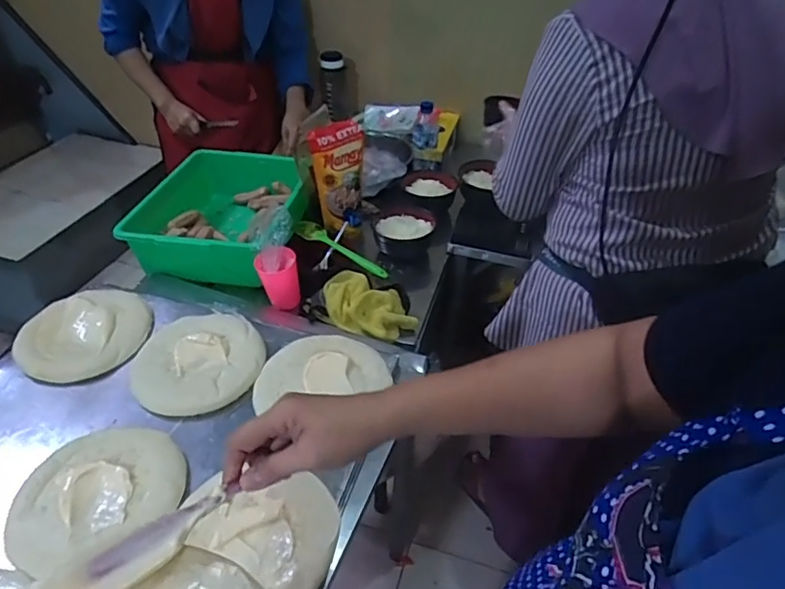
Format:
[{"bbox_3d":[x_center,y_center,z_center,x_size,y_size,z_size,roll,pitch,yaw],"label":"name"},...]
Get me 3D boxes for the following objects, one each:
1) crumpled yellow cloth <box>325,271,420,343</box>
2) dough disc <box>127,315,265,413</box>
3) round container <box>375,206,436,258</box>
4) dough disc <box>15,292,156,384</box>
[{"bbox_3d":[-0.042,0.022,0.995,0.181,0.029,0.115,21,56,0],"label":"crumpled yellow cloth"},{"bbox_3d":[-0.308,0.094,0.831,0.196,0.027,0.200,1,39,-1],"label":"dough disc"},{"bbox_3d":[0.032,-0.150,1.191,0.122,0.062,0.147,8,40,7],"label":"round container"},{"bbox_3d":[-0.525,0.061,0.890,0.203,0.021,0.203,1,39,-1],"label":"dough disc"}]

